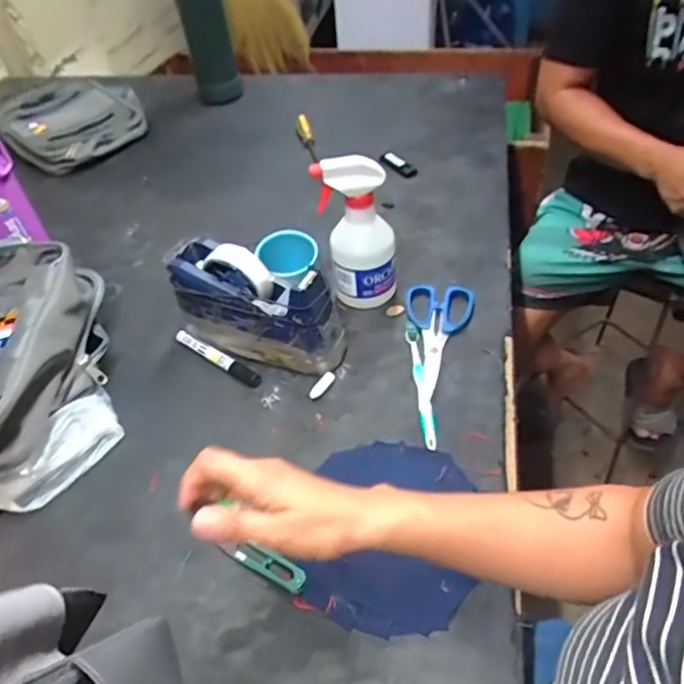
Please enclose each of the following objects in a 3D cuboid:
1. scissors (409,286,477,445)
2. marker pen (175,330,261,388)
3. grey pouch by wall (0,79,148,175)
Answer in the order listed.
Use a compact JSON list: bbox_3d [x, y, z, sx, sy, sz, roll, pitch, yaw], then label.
[{"bbox_3d":[0.114,0.017,0.637,0.078,0.014,0.233,1,46,7],"label":"scissors"},{"bbox_3d":[-0.149,0.017,0.669,0.138,0.013,0.017,27,54,28],"label":"marker pen"},{"bbox_3d":[-0.540,-0.443,1.126,0.253,0.058,0.331,-32,50,-22],"label":"grey pouch by wall"}]

